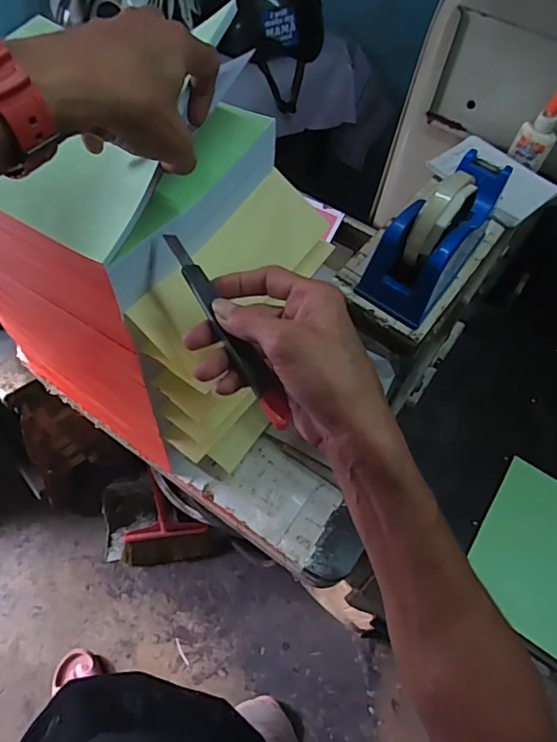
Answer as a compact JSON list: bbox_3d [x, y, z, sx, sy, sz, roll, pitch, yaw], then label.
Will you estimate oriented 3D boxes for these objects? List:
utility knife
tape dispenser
[{"bbox_3d":[-0.036,-0.031,0.322,0.013,0.019,0.158,-25,67,-19],"label":"utility knife"},{"bbox_3d":[0.148,-0.133,0.453,0.066,0.114,0.159,34,62,15],"label":"tape dispenser"}]

